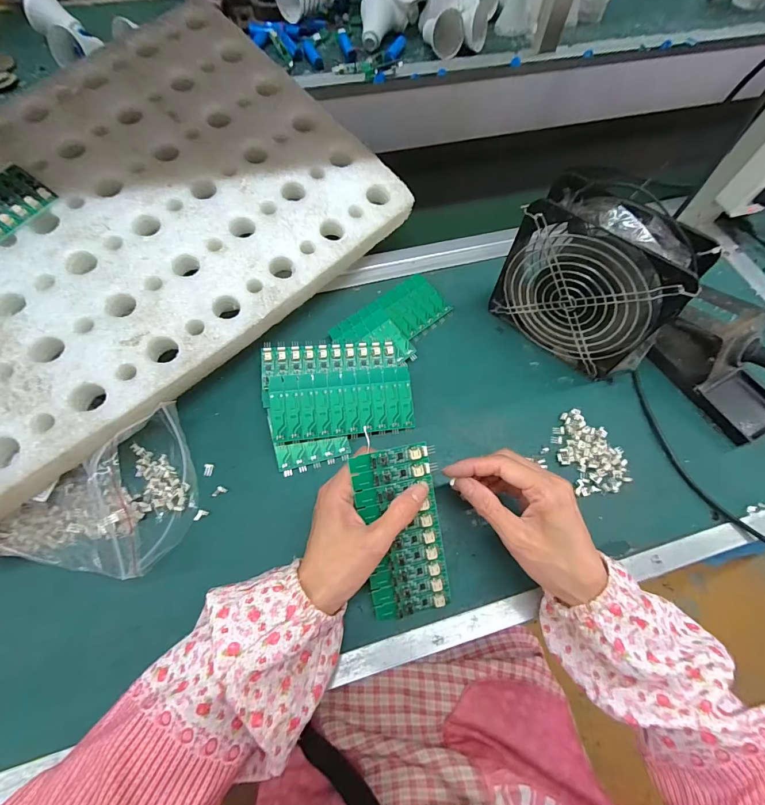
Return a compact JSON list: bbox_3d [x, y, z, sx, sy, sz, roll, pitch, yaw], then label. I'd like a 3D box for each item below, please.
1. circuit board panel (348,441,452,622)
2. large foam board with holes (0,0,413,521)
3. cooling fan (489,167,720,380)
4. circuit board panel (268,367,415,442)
[{"bbox_3d":[0.017,0.104,0.297,0.063,0.008,0.137,-9,97,-5],"label":"circuit board panel"},{"bbox_3d":[-0.281,-0.175,0.366,0.369,0.032,0.541,43,73,6],"label":"large foam board with holes"},{"bbox_3d":[0.201,-0.113,0.362,0.161,0.153,0.060,39,69,16],"label":"cooling fan"},{"bbox_3d":[-0.038,0.000,0.365,0.137,0.004,0.062,-5,83,-12],"label":"circuit board panel"}]

